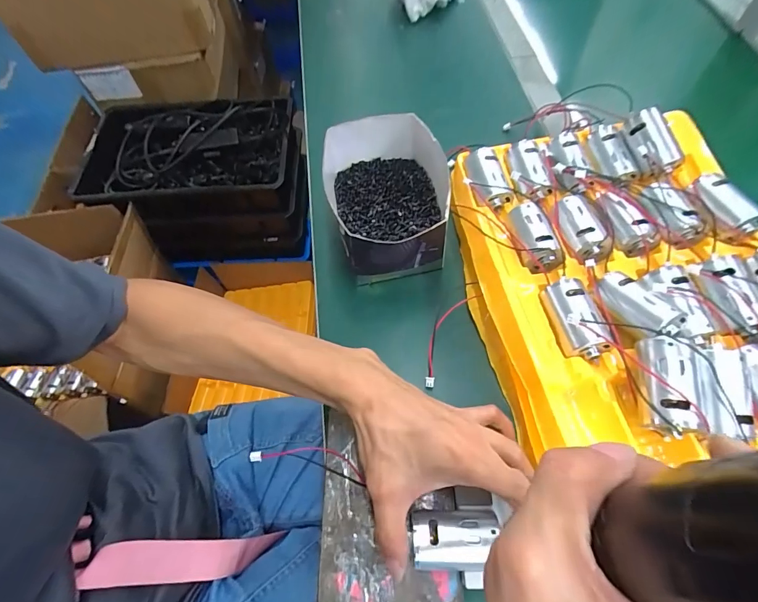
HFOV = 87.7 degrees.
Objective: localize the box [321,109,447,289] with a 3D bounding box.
[{"bbox_3d":[0.012,-0.102,0.395,0.117,0.079,0.150,-8,61,-2],"label":"box"}]

